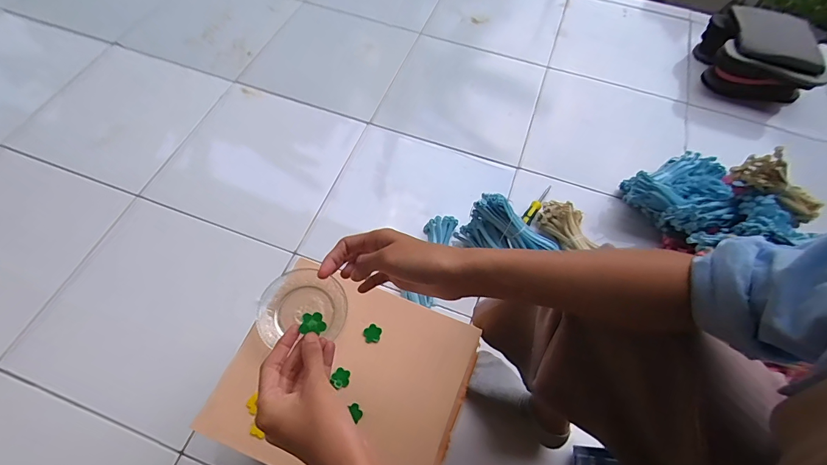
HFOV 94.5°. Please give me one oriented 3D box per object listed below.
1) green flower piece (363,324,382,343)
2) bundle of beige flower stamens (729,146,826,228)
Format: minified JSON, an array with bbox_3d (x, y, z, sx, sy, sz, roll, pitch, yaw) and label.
[{"bbox_3d":[-0.054,0.135,0.509,0.023,0.004,0.022,1,63,-1],"label":"green flower piece"},{"bbox_3d":[0.696,-0.083,0.715,0.182,0.071,0.075,32,65,-8],"label":"bundle of beige flower stamens"}]

